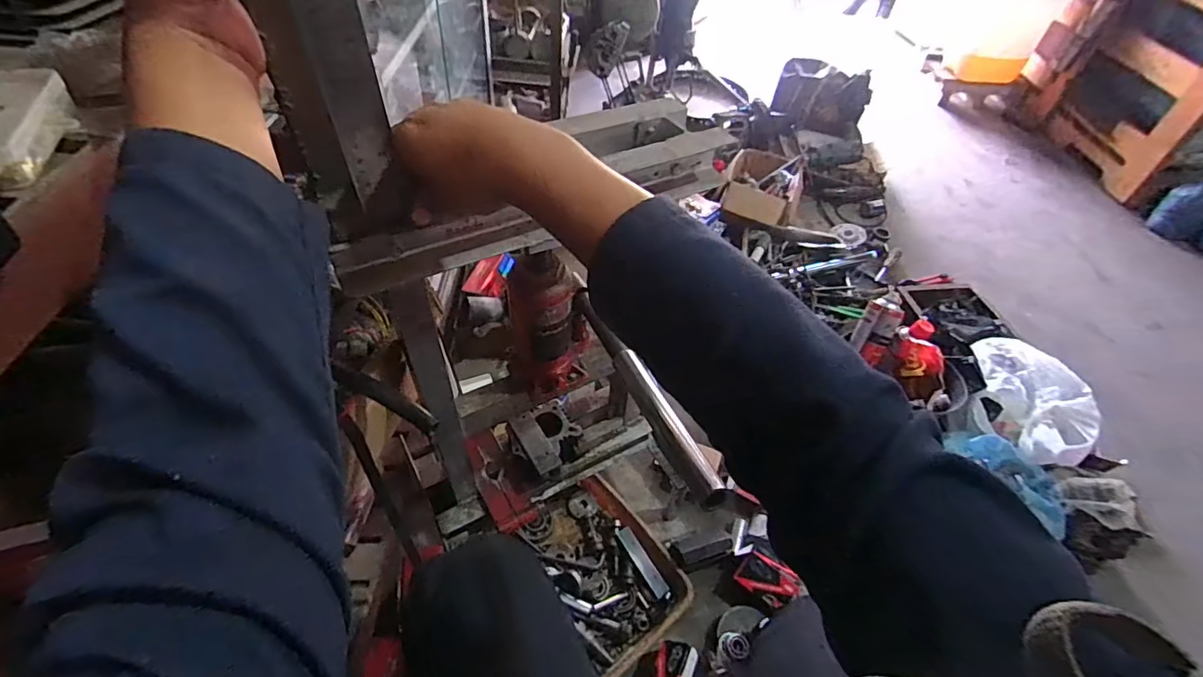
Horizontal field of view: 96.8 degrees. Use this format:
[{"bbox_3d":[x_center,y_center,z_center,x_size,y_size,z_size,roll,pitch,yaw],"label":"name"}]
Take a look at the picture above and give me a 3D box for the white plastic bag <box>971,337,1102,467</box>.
[{"bbox_3d":[0.835,0.118,1.064,0.161,0.200,0.263,14,49,8],"label":"white plastic bag"}]

